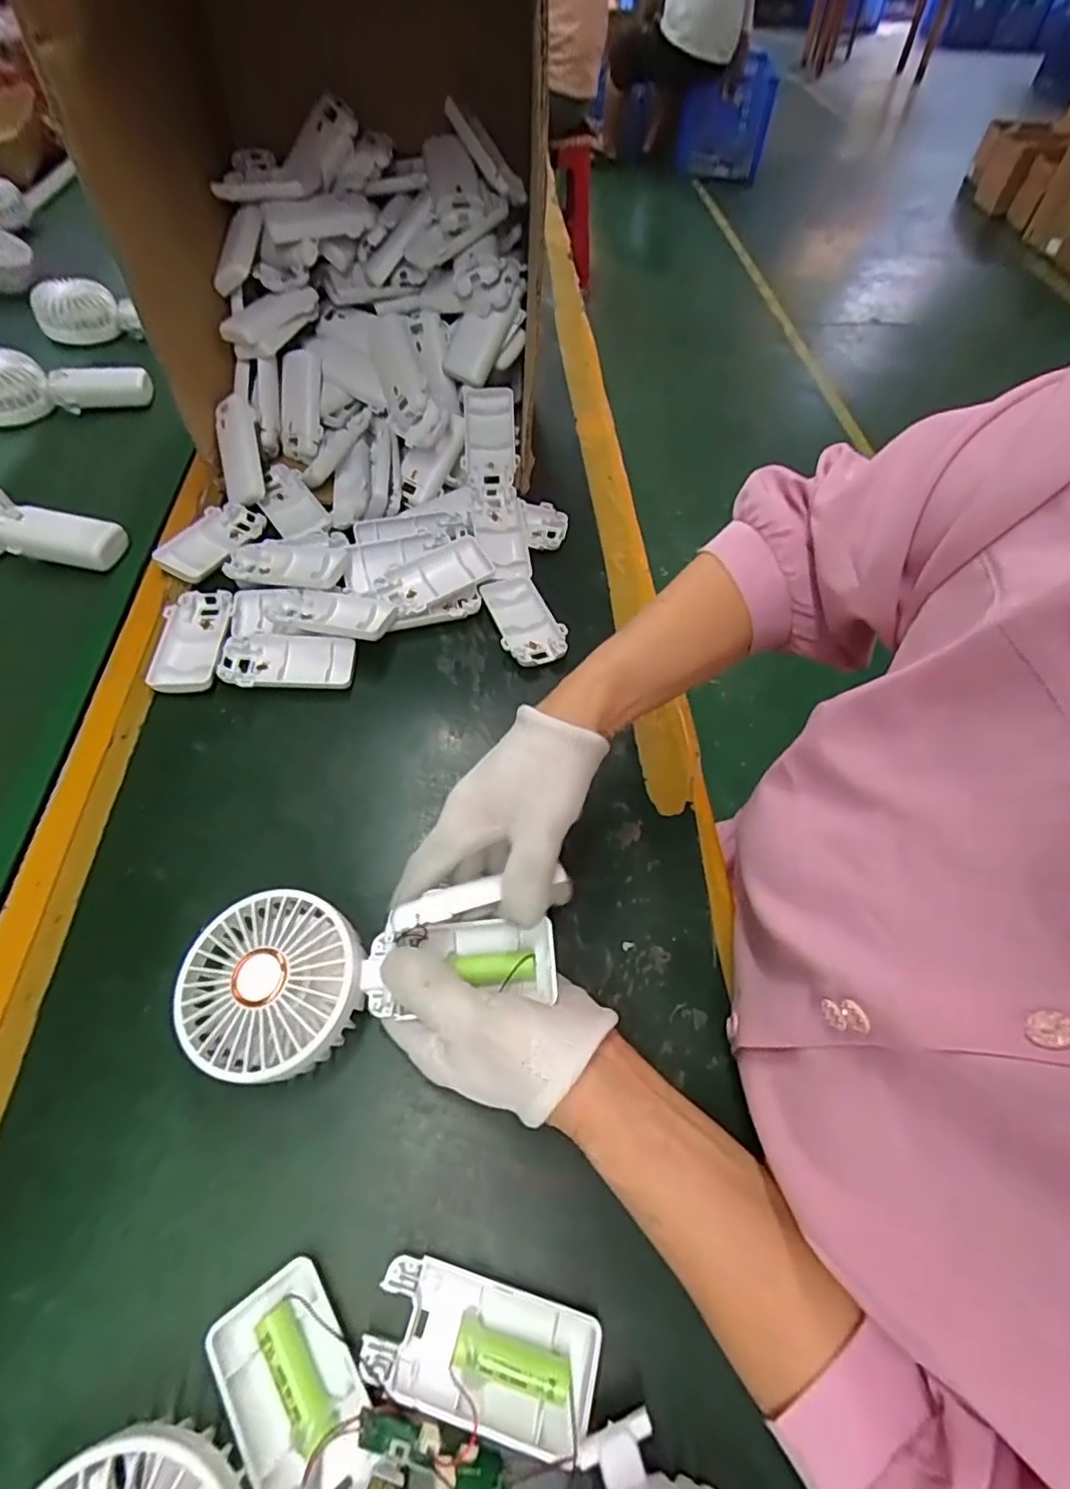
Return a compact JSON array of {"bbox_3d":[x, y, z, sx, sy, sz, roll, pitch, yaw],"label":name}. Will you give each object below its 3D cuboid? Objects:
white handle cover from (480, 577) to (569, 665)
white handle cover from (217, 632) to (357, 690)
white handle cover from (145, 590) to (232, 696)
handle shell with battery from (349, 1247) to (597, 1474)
[{"bbox_3d":[-0.010,-0.102,0.510,0.048,0.016,0.095,-18,58,-14],"label":"white handle cover"},{"bbox_3d":[-0.185,-0.062,0.468,0.094,0.010,0.049,-1,55,-3],"label":"white handle cover"},{"bbox_3d":[-0.259,-0.080,0.475,0.046,0.011,0.096,-3,56,-4],"label":"white handle cover"},{"bbox_3d":[-0.023,0.254,0.263,0.092,0.018,0.044,14,56,8],"label":"handle shell with battery"}]

